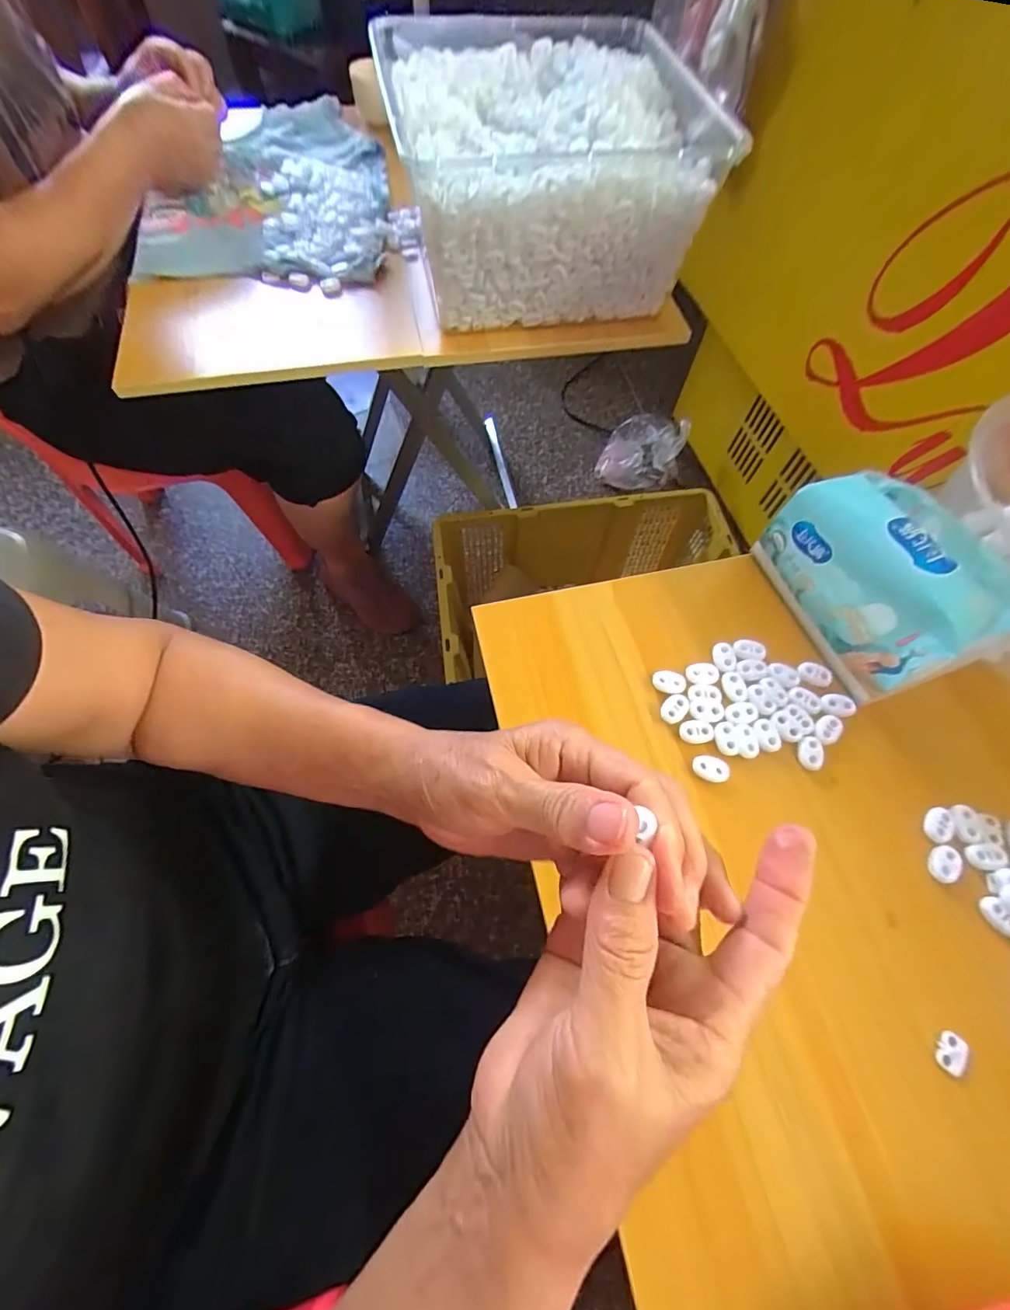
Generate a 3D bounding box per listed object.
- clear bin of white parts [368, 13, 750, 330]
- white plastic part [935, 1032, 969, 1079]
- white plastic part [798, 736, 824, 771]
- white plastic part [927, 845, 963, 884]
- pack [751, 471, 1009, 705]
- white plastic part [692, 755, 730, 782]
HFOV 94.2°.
[{"bbox_3d":[0.039,-0.502,0.501,0.276,0.141,0.293,-13,66,-7],"label":"clear bin of white parts"},{"bbox_3d":[0.238,0.211,0.248,0.012,0.004,0.019,33,69,13],"label":"white plastic part"},{"bbox_3d":[0.203,0.065,0.312,0.015,0.004,0.021,12,66,4],"label":"white plastic part"},{"bbox_3d":[0.268,0.127,0.286,0.016,0.005,0.022,42,71,16],"label":"white plastic part"},{"bbox_3d":[0.252,-0.052,0.320,0.073,0.089,0.140,-19,67,-9],"label":"pack"},{"bbox_3d":[0.135,0.074,0.307,0.023,0.004,0.015,15,66,5],"label":"white plastic part"}]

